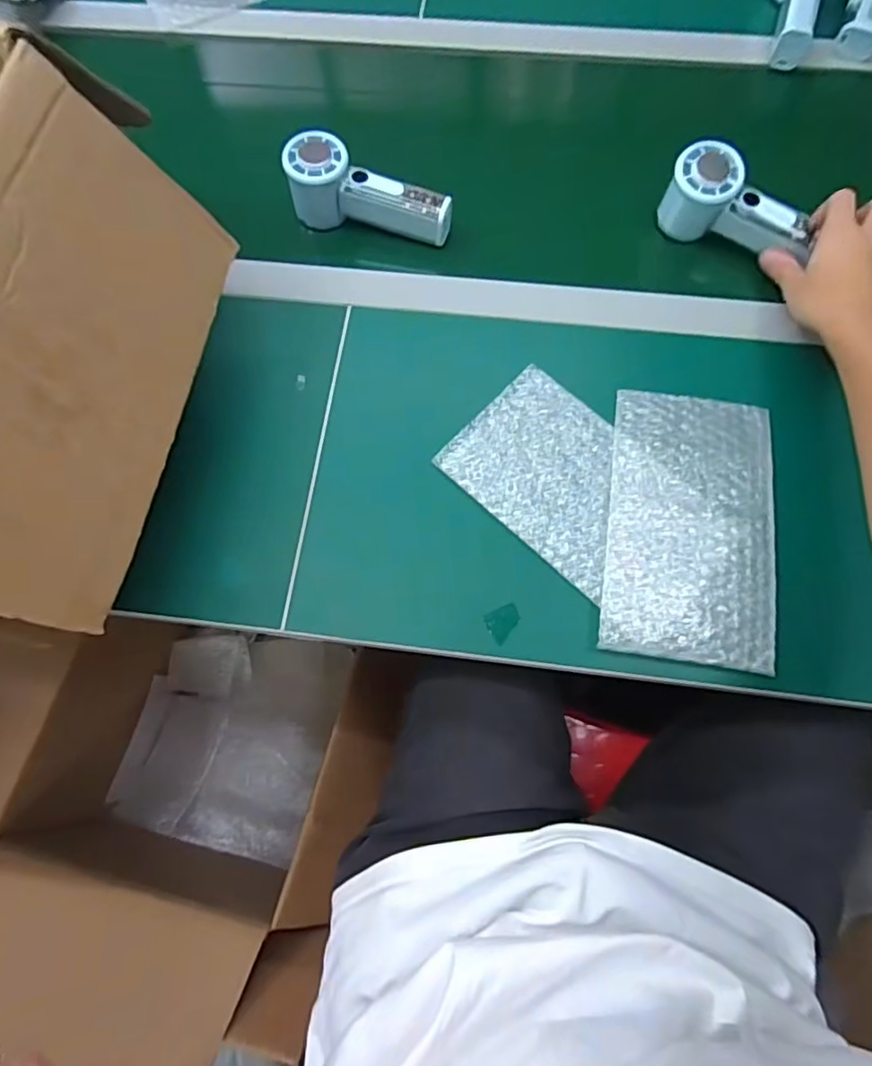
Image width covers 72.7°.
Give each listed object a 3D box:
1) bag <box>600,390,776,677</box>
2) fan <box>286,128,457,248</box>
[{"bbox_3d":[0.196,-0.012,0.455,0.123,0.012,0.217,9,71,4],"label":"bag"},{"bbox_3d":[-0.058,-0.314,0.546,0.150,0.061,0.048,15,71,7],"label":"fan"}]

